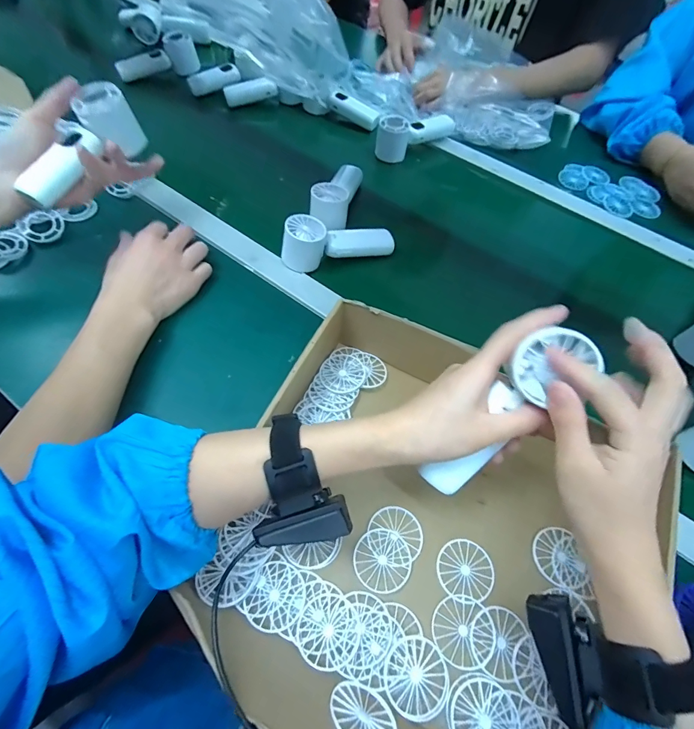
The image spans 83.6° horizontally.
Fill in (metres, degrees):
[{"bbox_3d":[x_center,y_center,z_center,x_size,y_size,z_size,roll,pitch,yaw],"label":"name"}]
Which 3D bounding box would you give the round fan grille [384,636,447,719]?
[{"bbox_3d":[0.054,0.245,0.306,0.049,0.005,0.050,2,59,-3],"label":"round fan grille"}]

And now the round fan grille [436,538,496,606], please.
[{"bbox_3d":[0.107,0.186,0.351,0.049,0.005,0.048,2,59,-3],"label":"round fan grille"}]

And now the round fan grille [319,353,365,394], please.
[{"bbox_3d":[-0.005,0.008,0.438,0.049,0.004,0.053,2,59,-3],"label":"round fan grille"}]

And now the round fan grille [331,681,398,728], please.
[{"bbox_3d":[0.012,0.252,0.278,0.050,0.046,0.004,27,97,23],"label":"round fan grille"}]

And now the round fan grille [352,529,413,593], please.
[{"bbox_3d":[0.032,0.176,0.350,0.050,0.004,0.050,2,59,-3],"label":"round fan grille"}]

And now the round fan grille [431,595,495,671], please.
[{"bbox_3d":[0.097,0.222,0.323,0.049,0.004,0.050,2,59,-3],"label":"round fan grille"}]

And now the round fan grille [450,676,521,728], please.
[{"bbox_3d":[0.104,0.268,0.292,0.049,0.006,0.050,2,59,-3],"label":"round fan grille"}]

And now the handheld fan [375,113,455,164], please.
[{"bbox_3d":[0.126,-0.420,0.704,0.153,0.066,0.043,-28,65,-20],"label":"handheld fan"}]

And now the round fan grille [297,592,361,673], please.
[{"bbox_3d":[-0.014,0.217,0.316,0.049,0.008,0.050,2,59,-3],"label":"round fan grille"}]

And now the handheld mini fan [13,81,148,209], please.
[{"bbox_3d":[-0.294,-0.238,0.433,0.044,0.061,0.147,26,73,11],"label":"handheld mini fan"}]

